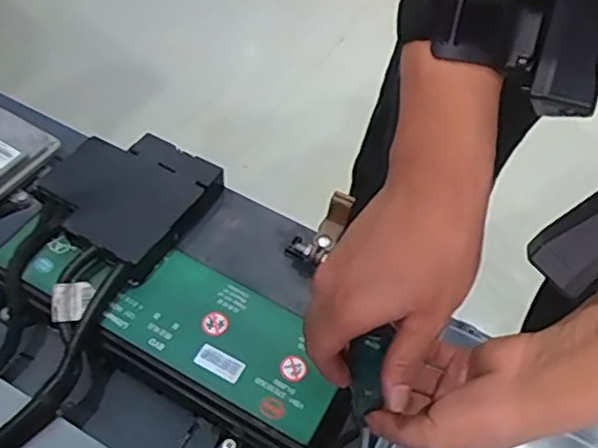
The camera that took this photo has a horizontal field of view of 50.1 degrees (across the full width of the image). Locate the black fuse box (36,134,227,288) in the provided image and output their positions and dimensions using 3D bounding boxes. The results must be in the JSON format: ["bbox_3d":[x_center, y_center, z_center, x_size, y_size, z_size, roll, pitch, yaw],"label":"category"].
[{"bbox_3d":[-0.175,-0.033,0.655,0.145,0.036,0.144,29,56,16],"label":"black fuse box"}]

